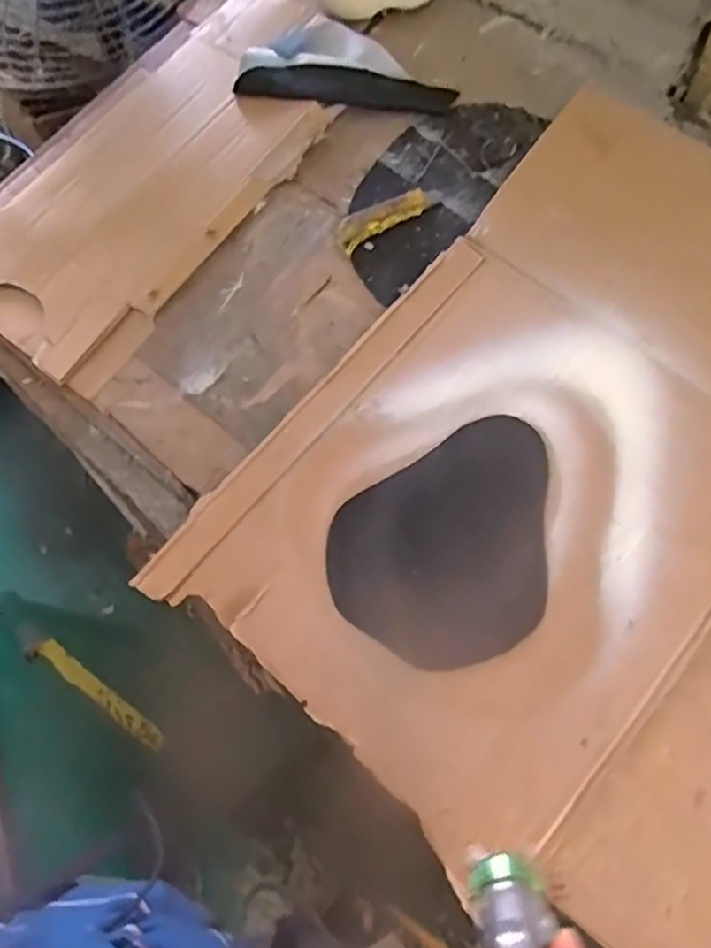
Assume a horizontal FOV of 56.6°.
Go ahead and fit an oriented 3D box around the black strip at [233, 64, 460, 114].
[{"bbox_3d":[-0.011,-0.511,0.868,0.280,0.030,0.054,-1,69,2],"label":"black strip"}]

